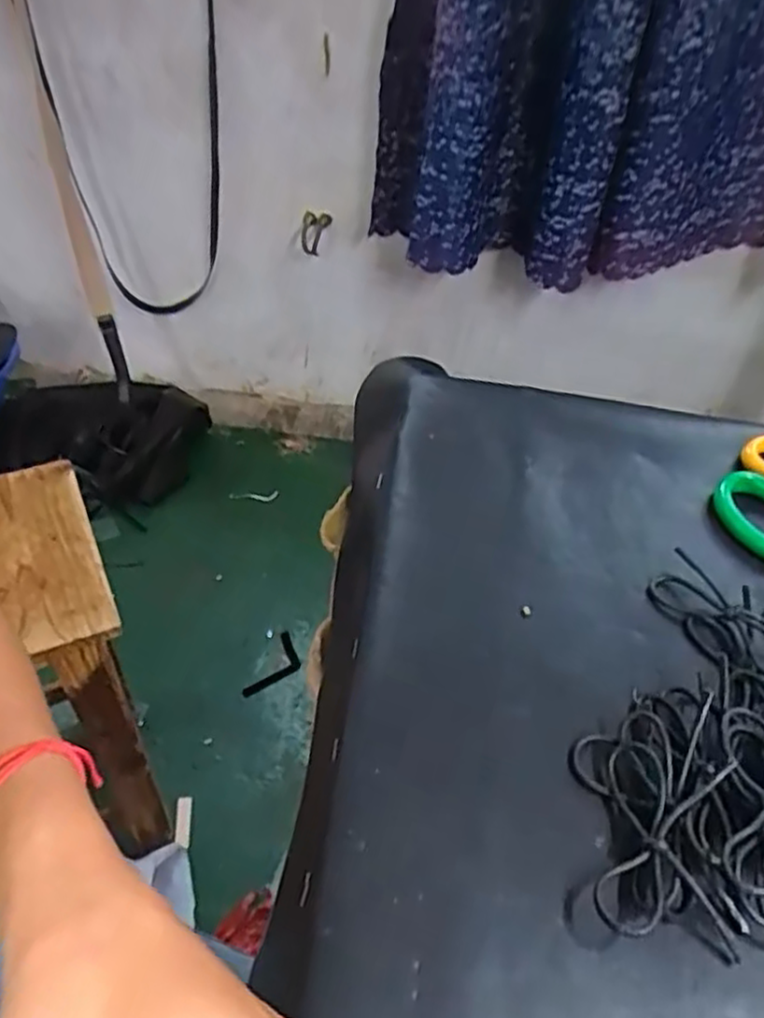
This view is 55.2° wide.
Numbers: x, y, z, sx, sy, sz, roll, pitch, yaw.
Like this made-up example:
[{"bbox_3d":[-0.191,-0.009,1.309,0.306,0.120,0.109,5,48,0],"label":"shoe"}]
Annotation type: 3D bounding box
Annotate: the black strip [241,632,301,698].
[{"bbox_3d":[-0.158,0.244,1.126,0.060,0.009,0.120,10,45,25],"label":"black strip"}]

